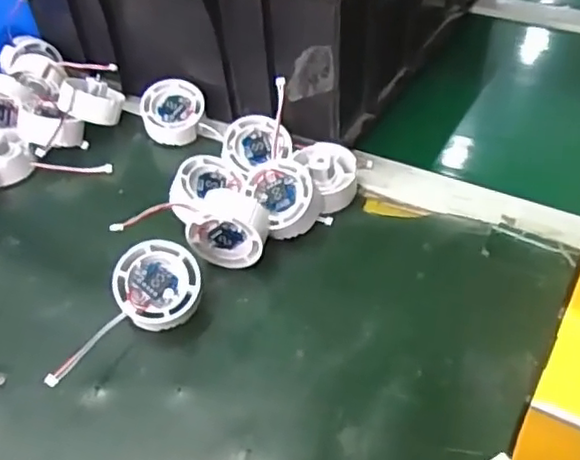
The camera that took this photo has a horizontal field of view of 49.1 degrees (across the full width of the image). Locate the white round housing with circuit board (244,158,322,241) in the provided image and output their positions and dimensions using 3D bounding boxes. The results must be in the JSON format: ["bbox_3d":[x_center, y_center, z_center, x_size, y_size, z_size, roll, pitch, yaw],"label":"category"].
[{"bbox_3d":[-0.004,-0.025,0.470,0.047,0.026,0.055,-42,64,3],"label":"white round housing with circuit board"}]

